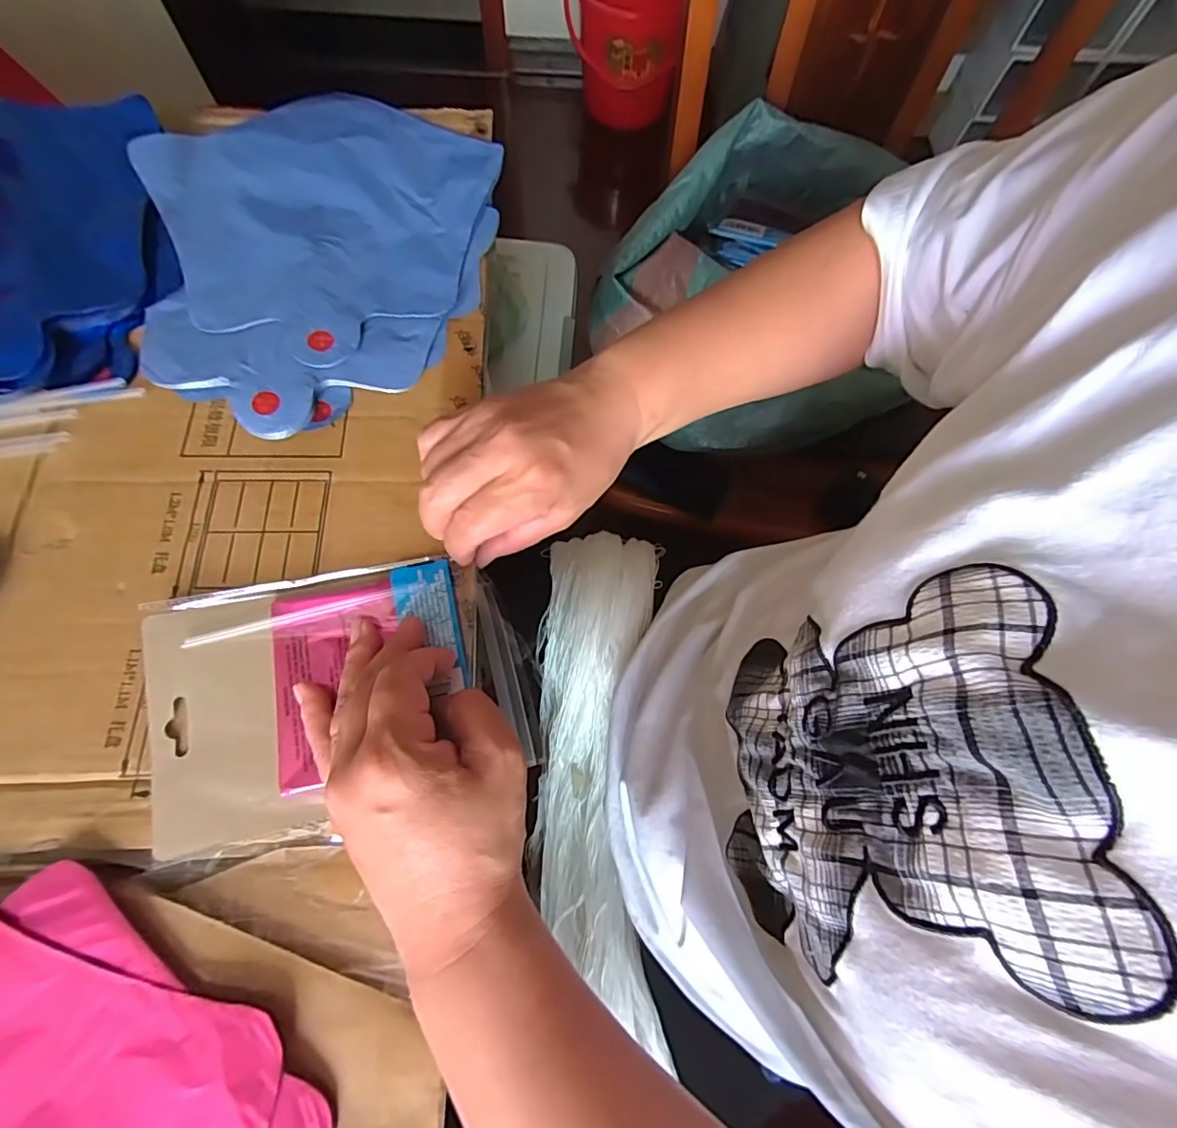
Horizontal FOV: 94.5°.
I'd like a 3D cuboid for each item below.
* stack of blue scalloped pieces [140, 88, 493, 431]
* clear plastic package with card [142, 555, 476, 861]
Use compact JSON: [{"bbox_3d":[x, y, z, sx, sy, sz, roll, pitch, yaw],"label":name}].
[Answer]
[{"bbox_3d":[-0.189,-0.217,0.360,0.228,0.015,0.272,16,71,4],"label":"stack of blue scalloped pieces"},{"bbox_3d":[-0.132,0.066,0.269,0.155,0.017,0.125,-11,71,-5],"label":"clear plastic package with card"}]

